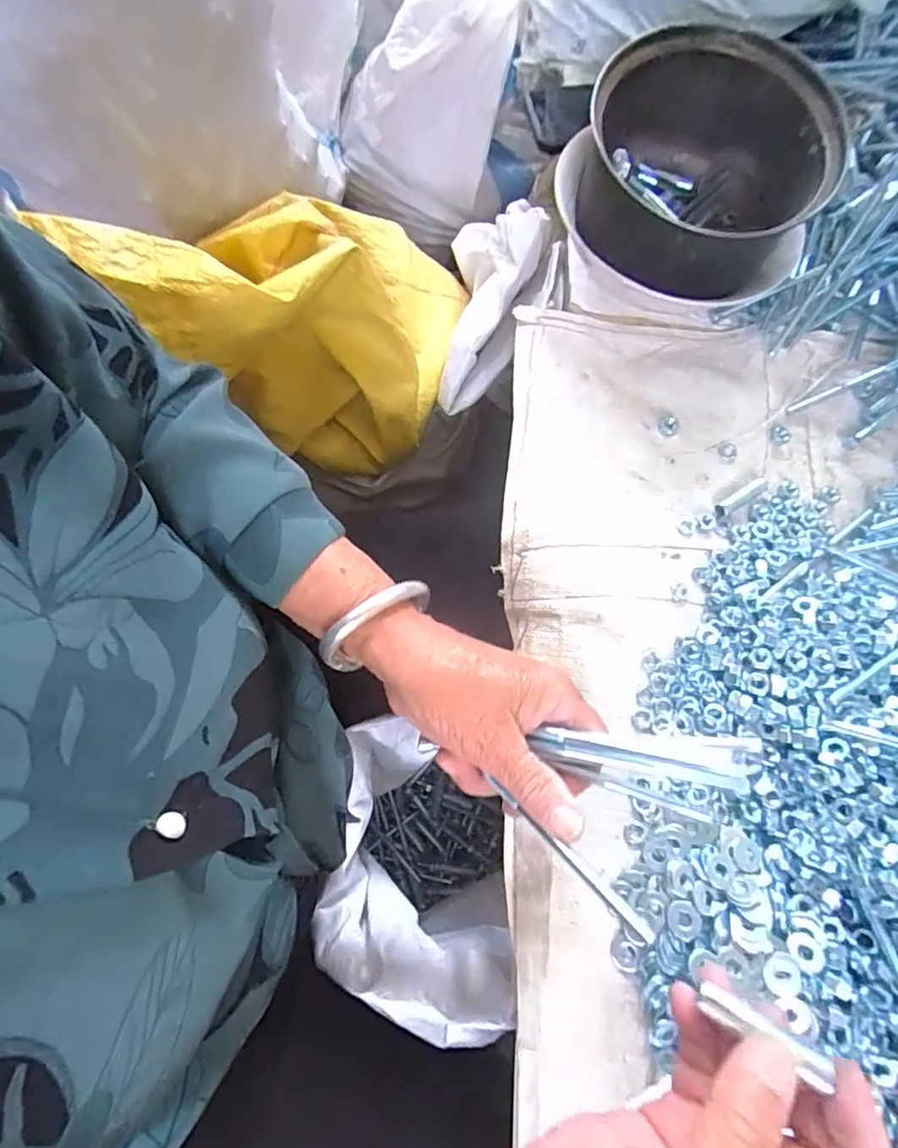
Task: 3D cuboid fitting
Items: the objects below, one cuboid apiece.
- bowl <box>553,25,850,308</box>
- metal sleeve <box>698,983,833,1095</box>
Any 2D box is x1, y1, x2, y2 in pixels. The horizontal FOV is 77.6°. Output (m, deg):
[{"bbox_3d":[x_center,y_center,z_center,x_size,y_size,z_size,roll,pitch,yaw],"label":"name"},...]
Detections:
[{"bbox_3d":[0.184,-0.309,0.436,0.180,0.115,0.180,0,72,0],"label":"bowl"},{"bbox_3d":[0.114,0.165,0.200,0.043,0.007,0.010,21,72,32],"label":"metal sleeve"}]

